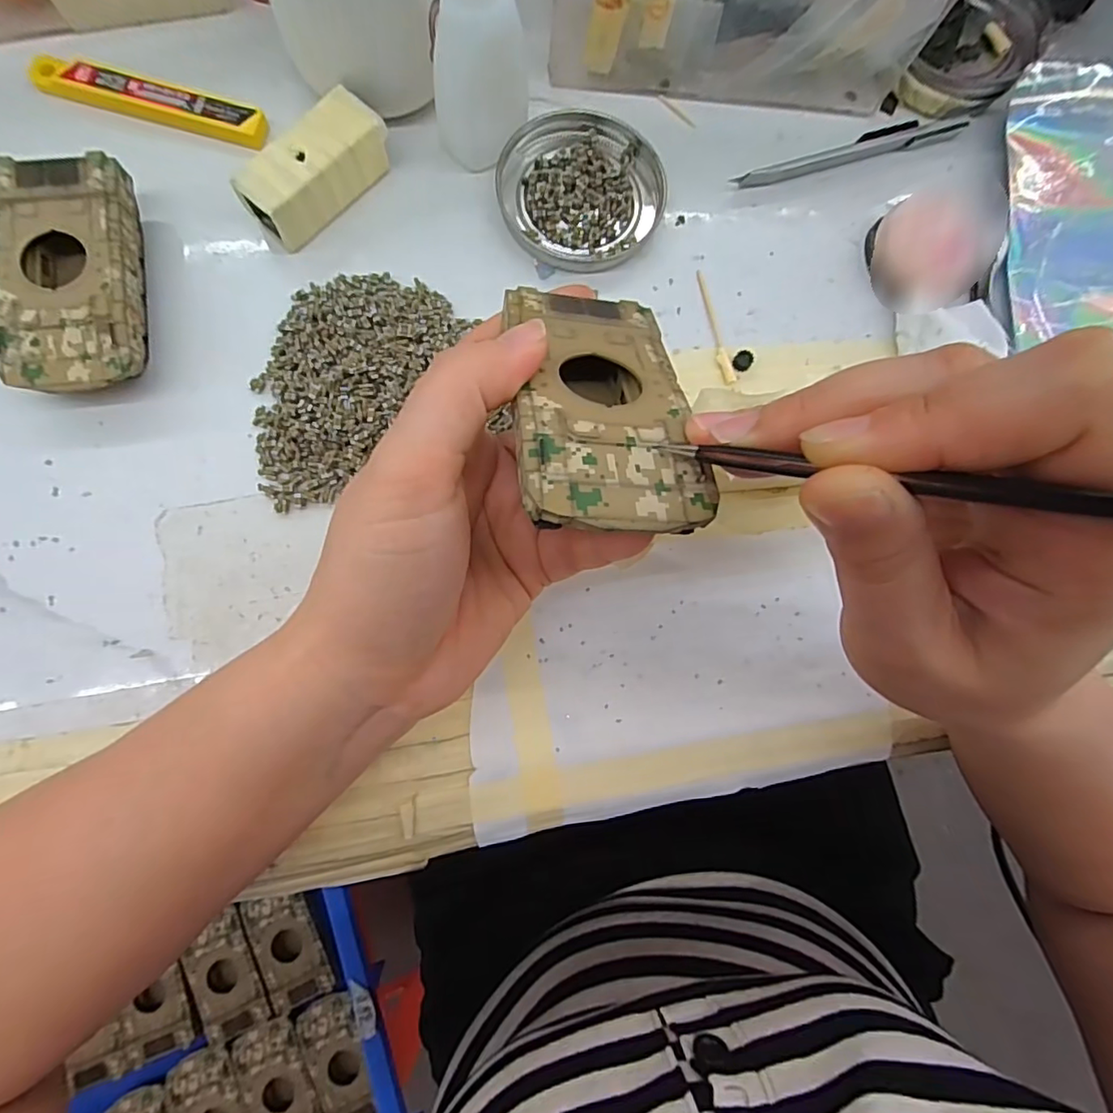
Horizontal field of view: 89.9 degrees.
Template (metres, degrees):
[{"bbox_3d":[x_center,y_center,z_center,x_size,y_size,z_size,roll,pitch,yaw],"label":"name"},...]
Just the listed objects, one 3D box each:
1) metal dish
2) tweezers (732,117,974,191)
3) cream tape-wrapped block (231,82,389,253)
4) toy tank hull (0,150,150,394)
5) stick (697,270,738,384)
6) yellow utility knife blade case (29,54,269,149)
[{"bbox_3d":[0.012,-0.180,0.270,0.077,0.008,0.083,1,82,-4],"label":"metal dish"},{"bbox_3d":[0.152,-0.209,0.284,0.128,0.009,0.013,-17,84,-6],"label":"tweezers"},{"bbox_3d":[-0.107,-0.170,0.249,0.027,0.025,0.068,40,81,2],"label":"cream tape-wrapped block"},{"bbox_3d":[-0.200,-0.113,0.234,0.050,0.026,0.095,-7,83,-5],"label":"toy tank hull"},{"bbox_3d":[0.075,-0.110,0.267,0.006,0.005,0.060,-12,83,-6],"label":"stick"},{"bbox_3d":[-0.185,-0.208,0.256,0.105,0.008,0.022,14,82,-2],"label":"yellow utility knife blade case"}]

